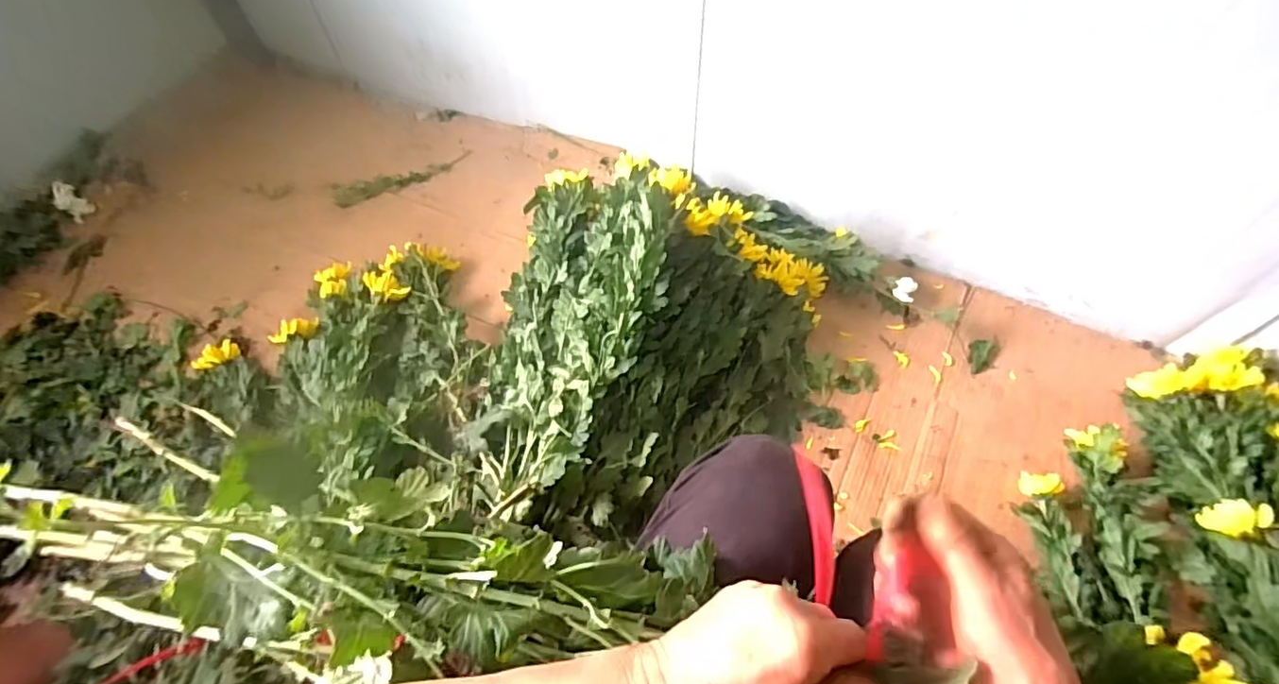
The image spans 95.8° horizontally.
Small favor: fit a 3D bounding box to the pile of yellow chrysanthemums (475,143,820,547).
[{"bbox_3d":[0.042,-0.014,0.873,0.501,0.256,0.591,5,57,4],"label":"pile of yellow chrysanthemums"}]

